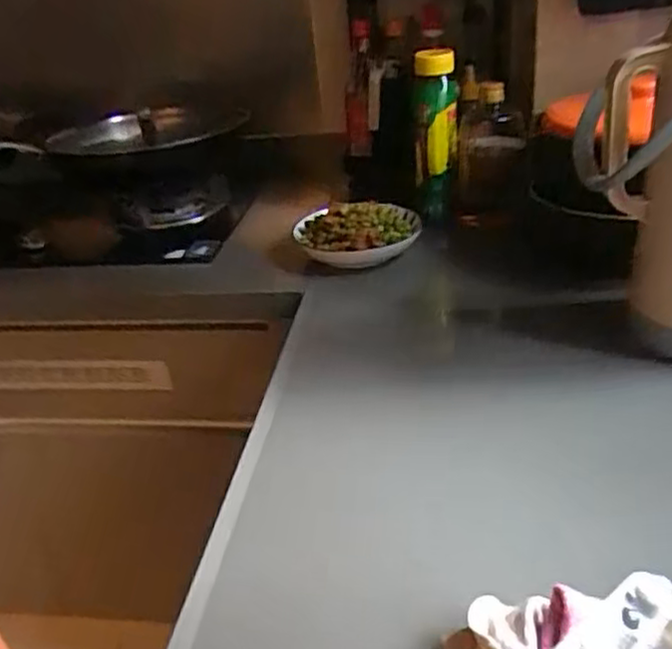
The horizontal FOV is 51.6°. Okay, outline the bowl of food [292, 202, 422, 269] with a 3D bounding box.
[{"bbox_3d":[0.034,-0.114,0.934,0.164,0.073,0.125,-9,29,-5],"label":"bowl of food"}]

